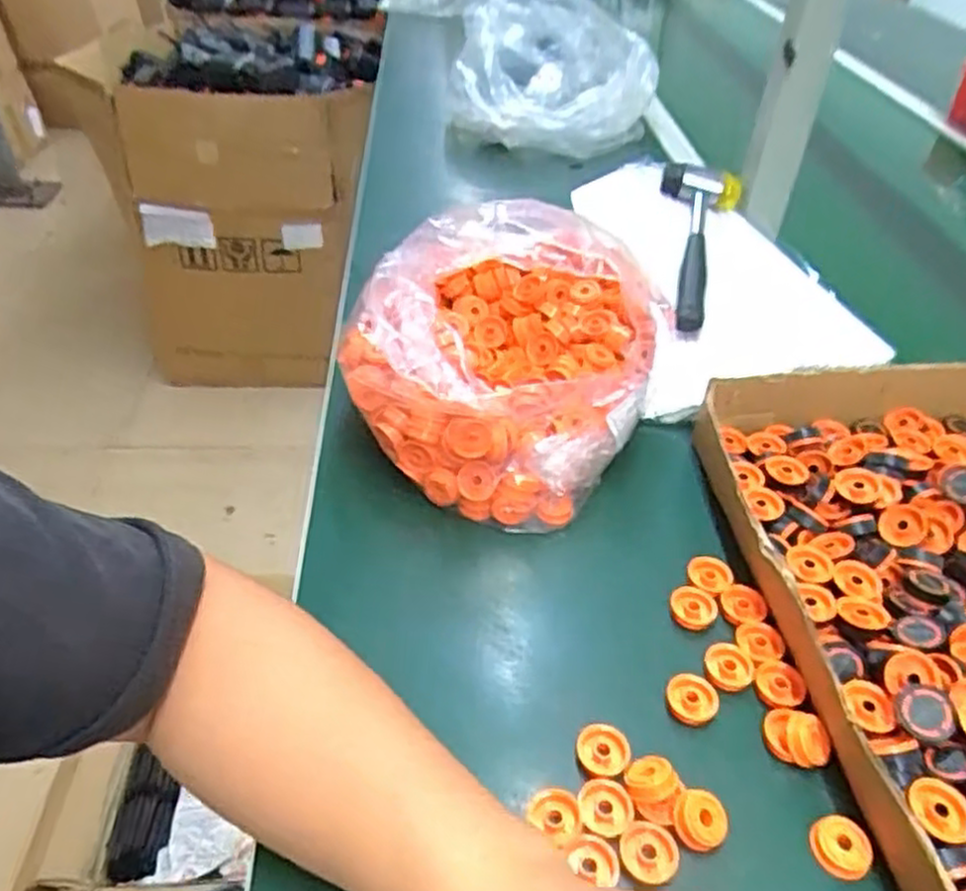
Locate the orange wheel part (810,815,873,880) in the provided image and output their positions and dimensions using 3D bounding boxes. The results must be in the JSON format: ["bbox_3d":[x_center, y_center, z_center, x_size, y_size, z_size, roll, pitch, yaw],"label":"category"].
[{"bbox_3d":[0.168,0.187,0.350,0.025,0.013,0.025,2,42,-1],"label":"orange wheel part"}]

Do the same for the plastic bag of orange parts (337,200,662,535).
[{"bbox_3d":[0.014,-0.077,0.525,0.209,0.154,0.204,15,43,13],"label":"plastic bag of orange parts"}]

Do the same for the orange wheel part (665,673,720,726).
[{"bbox_3d":[0.114,0.137,0.407,0.027,0.004,0.027,-1,59,2],"label":"orange wheel part"}]

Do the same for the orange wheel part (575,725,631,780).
[{"bbox_3d":[0.062,0.156,0.384,0.026,0.006,0.027,2,42,-1],"label":"orange wheel part"}]

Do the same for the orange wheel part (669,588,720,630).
[{"bbox_3d":[0.125,0.096,0.445,0.026,0.006,0.027,2,42,-1],"label":"orange wheel part"}]

